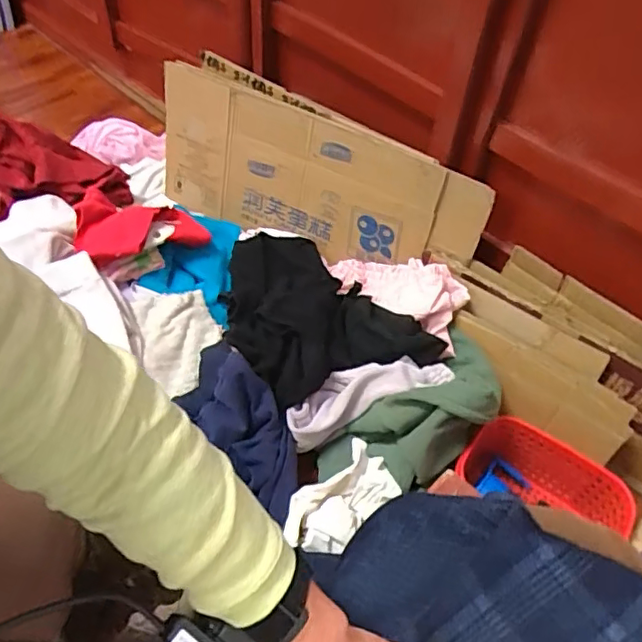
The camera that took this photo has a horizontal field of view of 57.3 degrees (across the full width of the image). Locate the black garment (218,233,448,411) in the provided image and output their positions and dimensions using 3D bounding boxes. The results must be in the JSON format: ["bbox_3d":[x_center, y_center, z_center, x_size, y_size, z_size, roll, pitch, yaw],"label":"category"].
[{"bbox_3d":[-0.033,-0.017,1.003,0.250,0.089,0.402,-28,59,-24],"label":"black garment"}]

